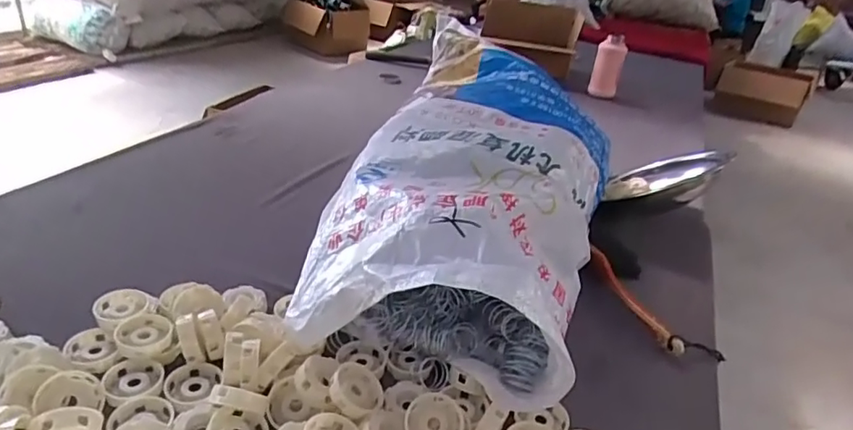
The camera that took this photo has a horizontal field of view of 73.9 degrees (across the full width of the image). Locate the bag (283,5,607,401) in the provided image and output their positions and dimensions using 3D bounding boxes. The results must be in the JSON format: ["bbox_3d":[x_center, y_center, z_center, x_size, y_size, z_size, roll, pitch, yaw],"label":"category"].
[{"bbox_3d":[0.082,-0.046,0.916,0.385,0.285,0.711,14,29,13],"label":"bag"}]

